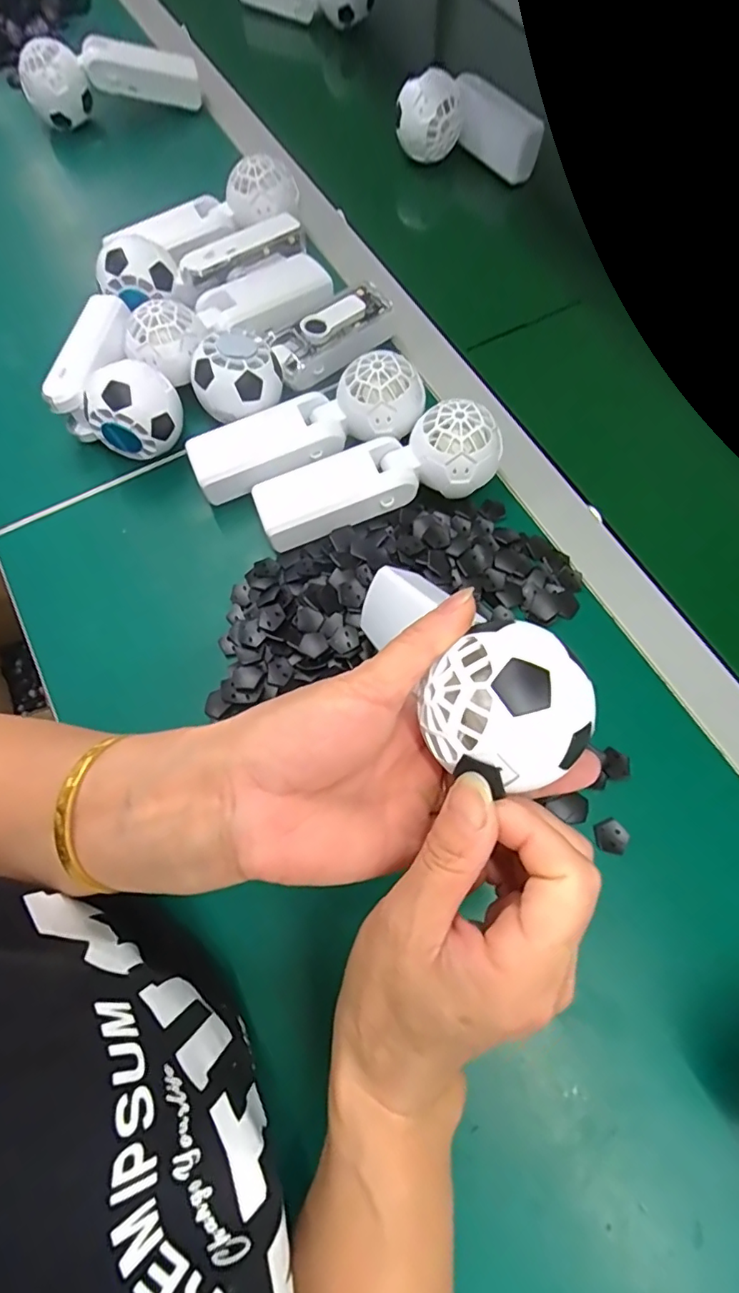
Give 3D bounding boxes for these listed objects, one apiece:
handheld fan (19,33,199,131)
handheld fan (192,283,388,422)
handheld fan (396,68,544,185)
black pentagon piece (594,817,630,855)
[{"bbox_3d":[-0.261,-0.568,0.543,0.160,0.058,0.056,-2,71,-1],"label":"handheld fan"},{"bbox_3d":[-0.051,-0.226,0.402,0.171,0.047,0.052,-40,74,-14],"label":"handheld fan"},{"bbox_3d":[0.098,-0.505,0.518,0.136,0.053,0.061,17,72,5],"label":"handheld fan"},{"bbox_3d":[0.140,0.109,0.309,0.018,0.004,0.019,-4,69,-2],"label":"black pentagon piece"}]

